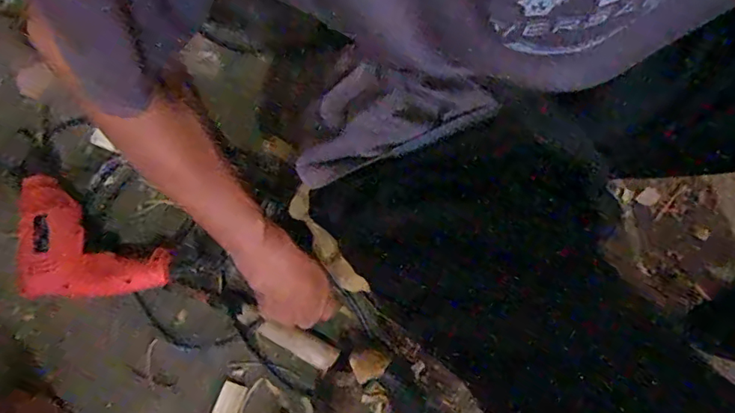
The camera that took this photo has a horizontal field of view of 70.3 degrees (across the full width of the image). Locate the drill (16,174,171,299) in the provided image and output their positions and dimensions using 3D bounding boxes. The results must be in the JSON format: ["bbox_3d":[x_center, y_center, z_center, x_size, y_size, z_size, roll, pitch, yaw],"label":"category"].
[{"bbox_3d":[-0.340,0.062,0.617,0.209,0.048,0.120,28,75,13],"label":"drill"}]

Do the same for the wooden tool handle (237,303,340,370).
[{"bbox_3d":[-0.096,0.154,0.623,0.130,0.023,0.030,27,72,12],"label":"wooden tool handle"}]

